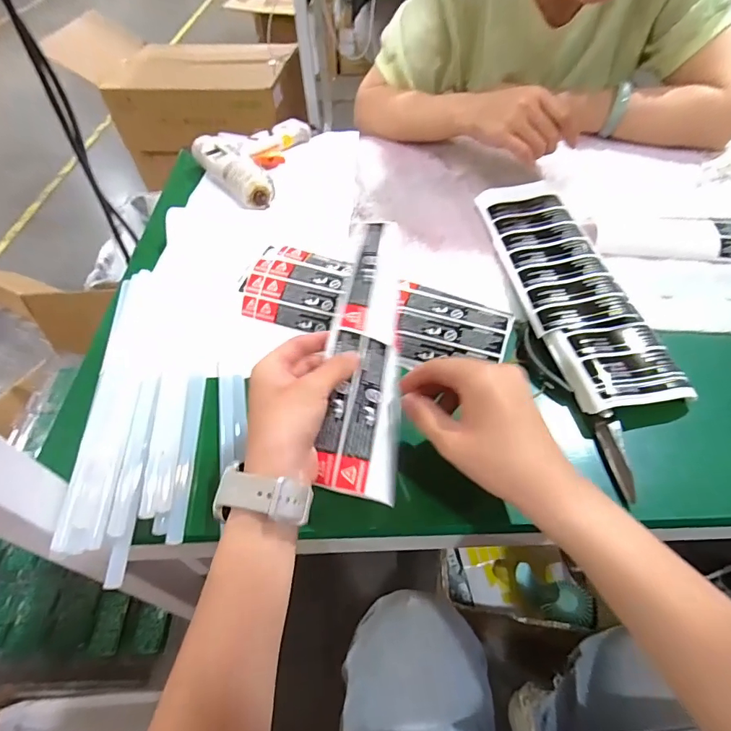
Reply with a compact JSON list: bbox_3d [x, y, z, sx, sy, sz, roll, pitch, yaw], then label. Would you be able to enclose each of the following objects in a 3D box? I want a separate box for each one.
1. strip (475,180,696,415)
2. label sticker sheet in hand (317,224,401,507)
[{"bbox_3d":[0.198,-0.087,0.448,0.096,0.022,0.298,-14,55,1],"label":"strip"},{"bbox_3d":[0.001,-0.018,0.357,0.055,0.026,0.237,2,67,4],"label":"label sticker sheet in hand"}]

